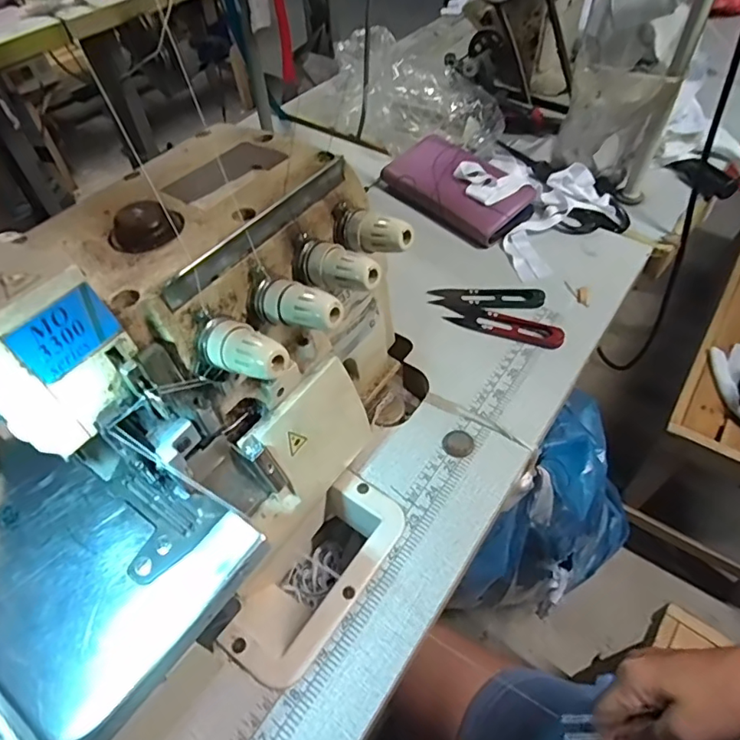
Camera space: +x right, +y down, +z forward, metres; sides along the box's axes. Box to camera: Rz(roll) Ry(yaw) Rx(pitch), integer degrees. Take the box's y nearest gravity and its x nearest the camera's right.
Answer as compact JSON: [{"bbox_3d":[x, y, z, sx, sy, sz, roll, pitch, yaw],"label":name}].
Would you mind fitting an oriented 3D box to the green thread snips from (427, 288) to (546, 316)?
[{"bbox_3d":[0.107,-0.066,0.479,0.099,0.009,0.031,3,51,5],"label":"green thread snips"}]

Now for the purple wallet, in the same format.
[{"bbox_3d":[0.091,-0.198,0.566,0.086,0.039,0.162,-36,58,-24],"label":"purple wallet"}]

